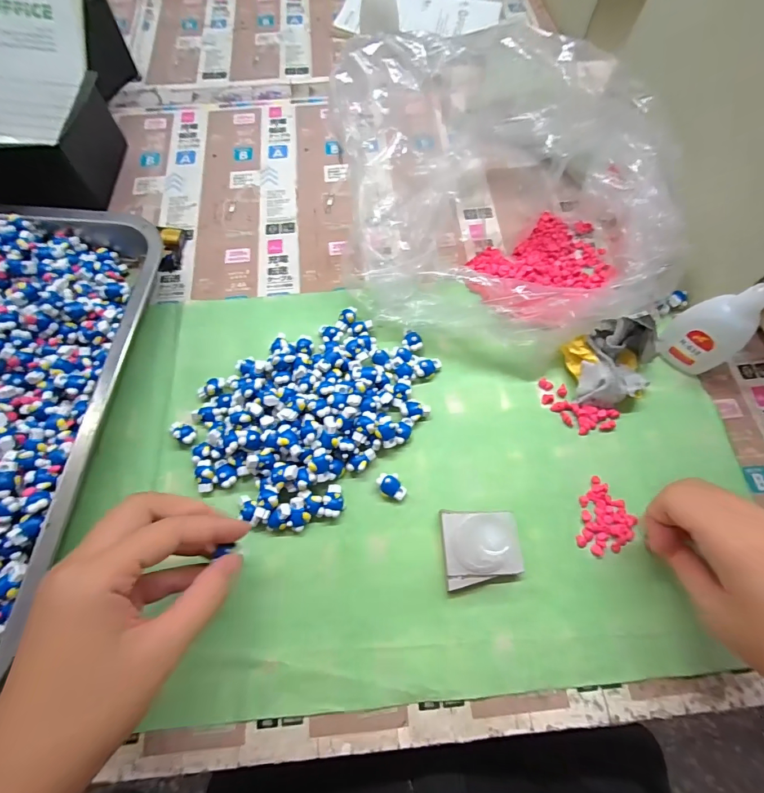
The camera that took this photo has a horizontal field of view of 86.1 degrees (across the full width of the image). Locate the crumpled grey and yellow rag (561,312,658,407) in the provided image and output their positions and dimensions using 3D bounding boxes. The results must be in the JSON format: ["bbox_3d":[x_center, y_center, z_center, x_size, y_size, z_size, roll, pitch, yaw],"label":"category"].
[{"bbox_3d":[0.180,-0.028,0.312,0.067,0.035,0.060,-8,67,-3],"label":"crumpled grey and yellow rag"}]

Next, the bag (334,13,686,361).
[{"bbox_3d":[0.091,-0.196,0.362,0.261,0.075,0.332,-14,68,-6],"label":"bag"}]

